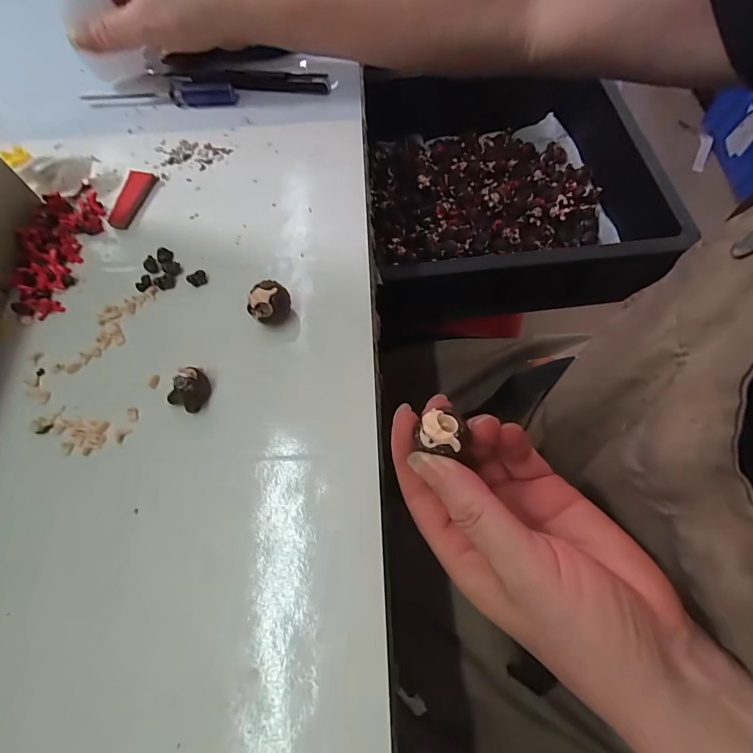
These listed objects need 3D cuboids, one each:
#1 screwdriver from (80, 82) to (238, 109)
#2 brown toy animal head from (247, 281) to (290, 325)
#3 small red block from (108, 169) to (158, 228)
[{"bbox_3d":[-0.178,-0.229,0.327,0.125,0.015,0.014,-1,66,2],"label":"screwdriver"},{"bbox_3d":[-0.063,-0.042,0.239,0.024,0.027,0.020,-20,67,-6],"label":"brown toy animal head"},{"bbox_3d":[-0.174,-0.126,0.286,0.016,0.009,0.047,7,67,6],"label":"small red block"}]

